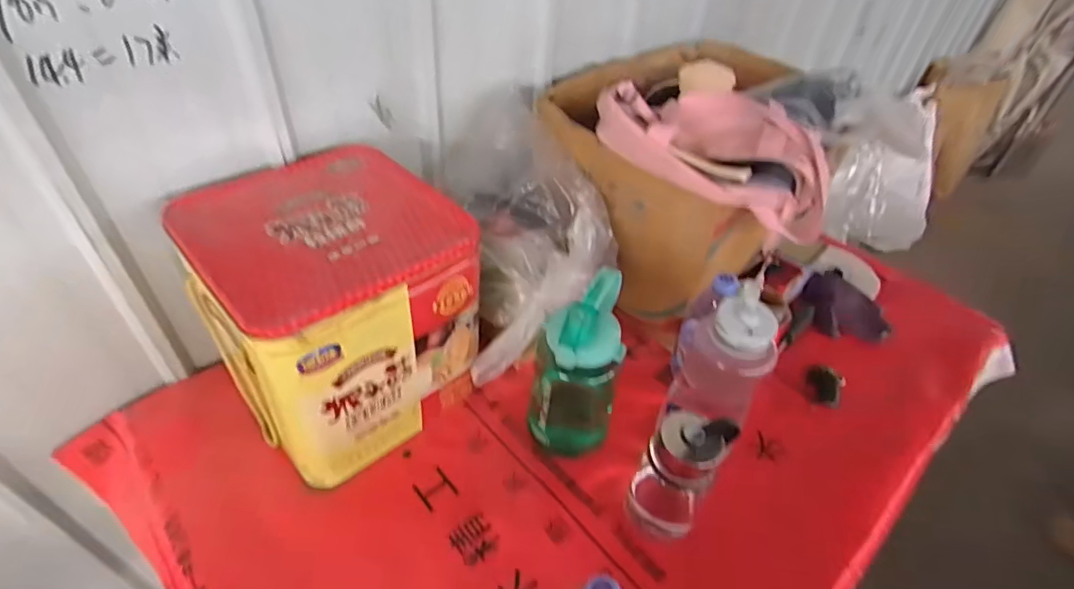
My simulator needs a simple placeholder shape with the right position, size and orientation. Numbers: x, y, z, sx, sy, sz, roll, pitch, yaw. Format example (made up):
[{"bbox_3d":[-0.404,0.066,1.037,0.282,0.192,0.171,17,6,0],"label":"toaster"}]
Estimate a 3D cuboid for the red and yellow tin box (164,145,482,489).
[{"bbox_3d":[-0.247,0.015,0.678,0.264,0.277,0.279,-29,52,-32],"label":"red and yellow tin box"}]

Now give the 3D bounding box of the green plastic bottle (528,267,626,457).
[{"bbox_3d":[0.049,0.099,0.653,0.098,0.249,0.095,-1,42,-7],"label":"green plastic bottle"}]

